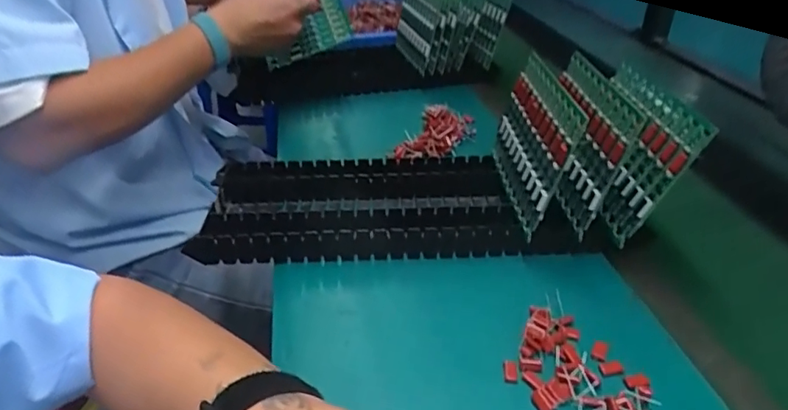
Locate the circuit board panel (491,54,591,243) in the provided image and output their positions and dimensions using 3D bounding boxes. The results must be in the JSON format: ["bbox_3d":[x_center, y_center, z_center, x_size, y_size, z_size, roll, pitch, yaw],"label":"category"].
[{"bbox_3d":[0.127,-0.065,0.503,0.018,0.125,0.162,9,32,-12],"label":"circuit board panel"}]

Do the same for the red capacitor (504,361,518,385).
[{"bbox_3d":[0.084,0.119,0.382,0.010,0.004,0.016,5,32,6],"label":"red capacitor"}]

